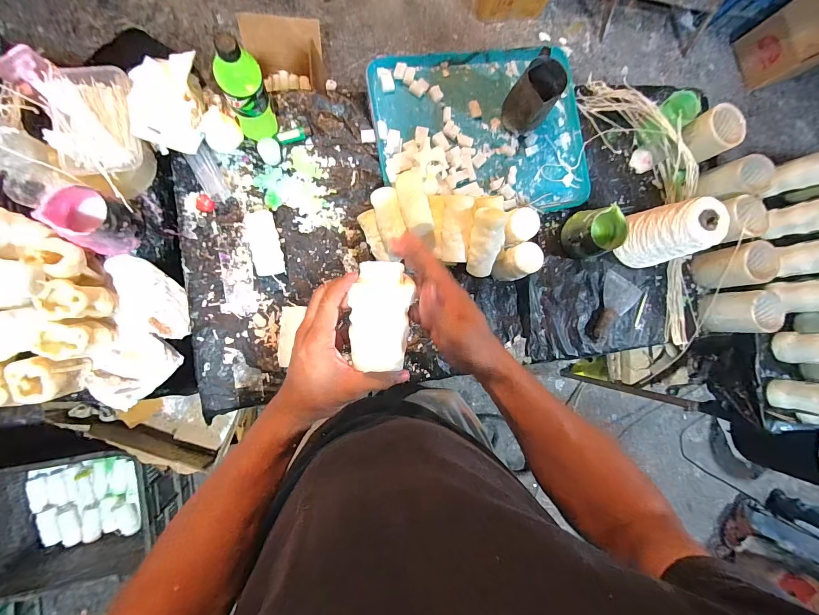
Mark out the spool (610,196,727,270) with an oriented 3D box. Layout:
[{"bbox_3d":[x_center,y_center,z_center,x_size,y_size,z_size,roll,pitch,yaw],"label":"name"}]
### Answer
[{"bbox_3d":[0.510,-0.144,0.708,0.091,0.182,0.101,13,86,-8],"label":"spool"}]

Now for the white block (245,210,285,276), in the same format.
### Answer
[{"bbox_3d":[-0.270,-0.121,0.657,0.053,0.022,0.127,-15,90,-9],"label":"white block"}]

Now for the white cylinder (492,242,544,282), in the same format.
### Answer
[{"bbox_3d":[0.200,-0.084,0.691,0.077,0.112,0.064,-4,89,-9],"label":"white cylinder"}]

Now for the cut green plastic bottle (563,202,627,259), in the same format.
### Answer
[{"bbox_3d":[0.373,-0.153,0.720,0.081,0.113,0.100,-18,91,-9],"label":"cut green plastic bottle"}]

